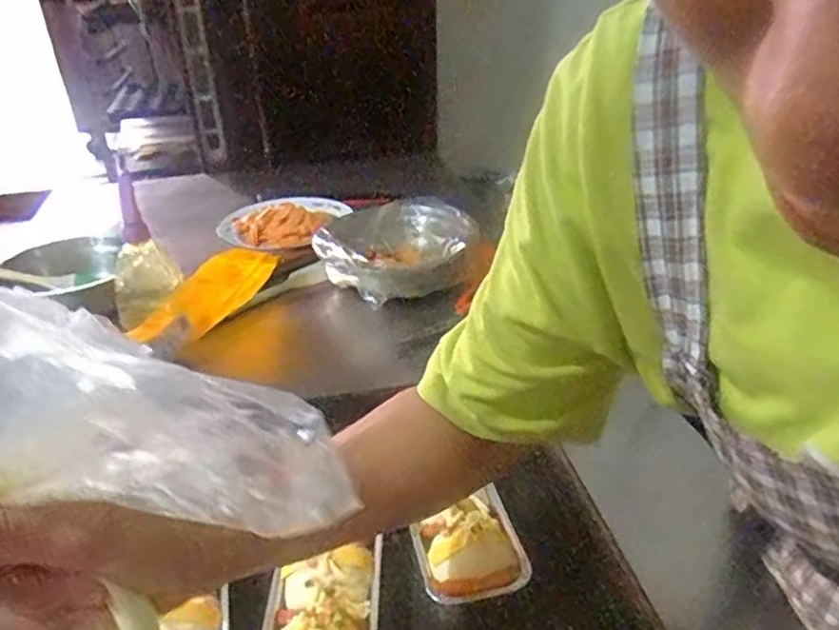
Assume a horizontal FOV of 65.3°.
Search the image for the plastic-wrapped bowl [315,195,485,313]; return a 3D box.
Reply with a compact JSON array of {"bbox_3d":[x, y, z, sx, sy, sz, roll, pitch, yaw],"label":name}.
[{"bbox_3d":[-0.032,-0.103,0.934,0.228,0.053,0.218,-1,30,1],"label":"plastic-wrapped bowl"}]

